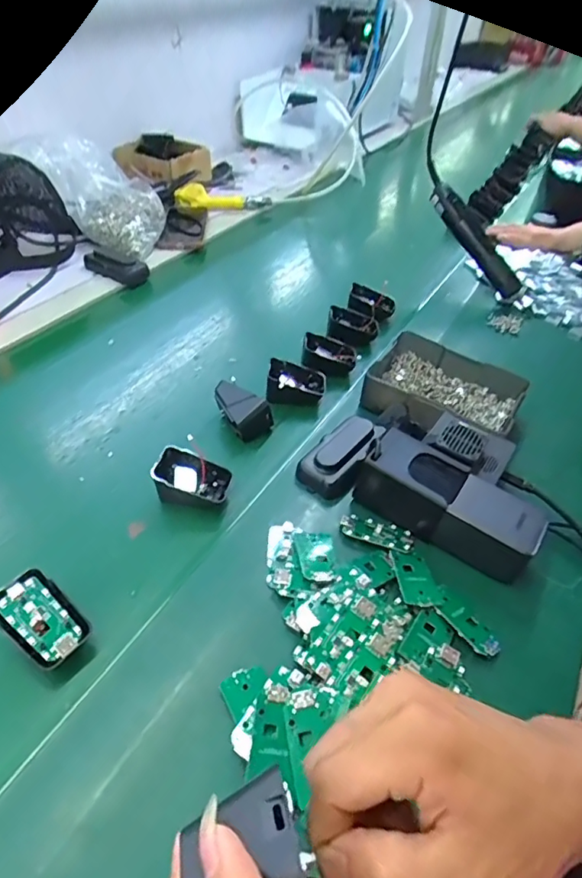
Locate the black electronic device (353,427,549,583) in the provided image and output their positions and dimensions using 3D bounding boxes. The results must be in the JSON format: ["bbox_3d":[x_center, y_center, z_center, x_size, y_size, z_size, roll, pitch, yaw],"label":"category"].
[{"bbox_3d":[0.140,0.058,0.470,0.151,0.065,0.057,29,50,24],"label":"black electronic device"}]

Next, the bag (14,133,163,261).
[{"bbox_3d":[-0.306,-0.410,0.882,0.201,0.135,0.147,19,48,21],"label":"bag"}]

